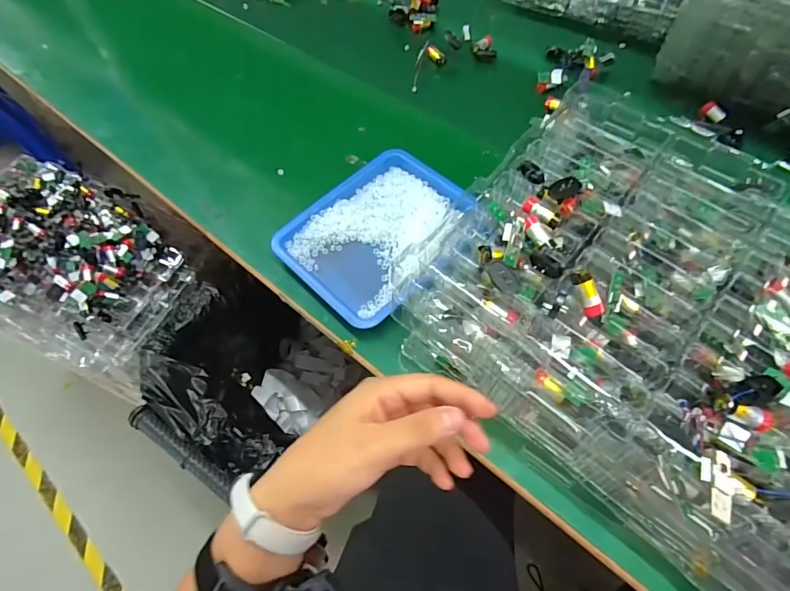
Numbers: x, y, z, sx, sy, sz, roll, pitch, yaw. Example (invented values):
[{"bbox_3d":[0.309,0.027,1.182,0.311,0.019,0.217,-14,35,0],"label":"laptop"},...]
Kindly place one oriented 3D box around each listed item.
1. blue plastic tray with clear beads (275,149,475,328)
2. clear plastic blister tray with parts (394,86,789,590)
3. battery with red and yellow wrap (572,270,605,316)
[{"bbox_3d":[-0.020,-0.079,0.531,0.165,0.025,0.223,38,69,21],"label":"blue plastic tray with clear beads"},{"bbox_3d":[0.297,0.049,0.345,0.540,0.103,0.347,35,75,24],"label":"clear plastic blister tray with parts"},{"bbox_3d":[0.153,-0.002,0.344,0.013,0.013,0.040,-25,96,-10],"label":"battery with red and yellow wrap"}]

